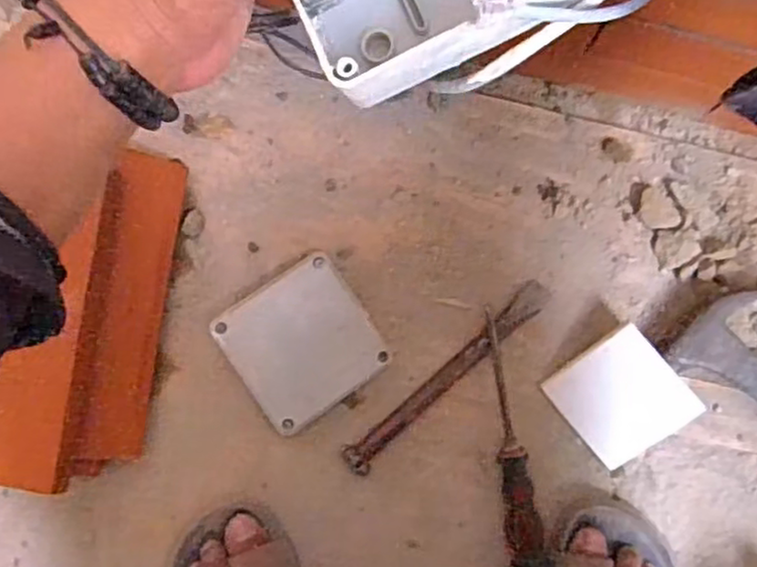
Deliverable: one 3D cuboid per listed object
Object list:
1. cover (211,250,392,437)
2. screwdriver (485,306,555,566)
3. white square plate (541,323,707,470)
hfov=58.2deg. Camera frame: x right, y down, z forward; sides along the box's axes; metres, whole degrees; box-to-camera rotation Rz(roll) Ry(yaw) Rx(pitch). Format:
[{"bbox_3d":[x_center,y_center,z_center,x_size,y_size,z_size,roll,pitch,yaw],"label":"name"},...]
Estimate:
[{"bbox_3d":[-0.058,0.046,0.529,0.105,0.034,0.105,-35,88,-1],"label":"cover"},{"bbox_3d":[0.100,0.127,0.526,0.028,0.023,0.208,-11,87,0],"label":"screwdriver"},{"bbox_3d":[0.186,0.088,0.523,0.085,0.004,0.084,-42,83,22],"label":"white square plate"}]

